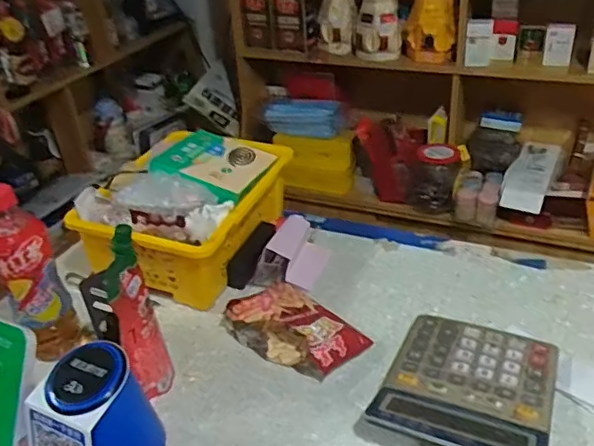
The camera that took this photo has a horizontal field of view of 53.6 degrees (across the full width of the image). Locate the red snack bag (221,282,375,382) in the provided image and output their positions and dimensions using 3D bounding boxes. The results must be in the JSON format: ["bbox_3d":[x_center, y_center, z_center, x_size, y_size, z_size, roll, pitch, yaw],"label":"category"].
[{"bbox_3d":[-0.007,0.114,0.686,0.099,0.053,0.162,-29,39,-32],"label":"red snack bag"}]

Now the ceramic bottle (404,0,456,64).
[{"bbox_3d":[0.315,-0.498,1.376,0.094,0.225,0.089,-13,33,-12],"label":"ceramic bottle"}]

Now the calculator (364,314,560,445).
[{"bbox_3d":[0.173,0.161,0.592,0.156,0.048,0.193,11,36,24],"label":"calculator"}]

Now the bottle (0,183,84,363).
[{"bbox_3d":[-0.302,0.059,0.660,0.067,0.218,0.064,-20,35,-22],"label":"bottle"}]

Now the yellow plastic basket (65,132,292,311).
[{"bbox_3d":[-0.147,-0.022,0.824,0.204,0.129,0.301,8,35,20],"label":"yellow plastic basket"}]

